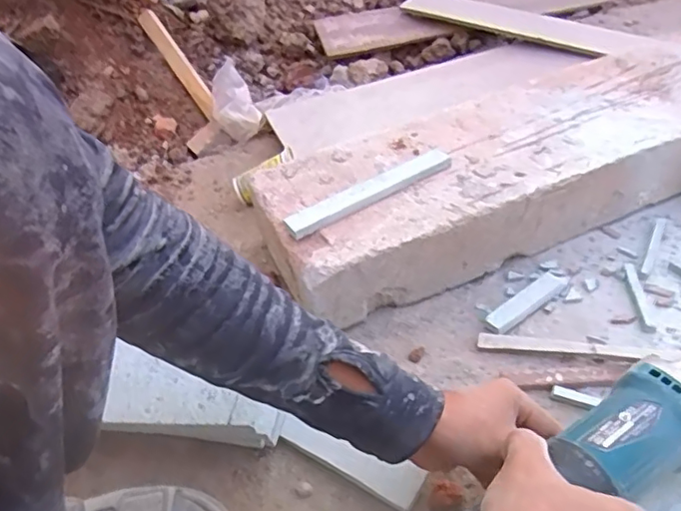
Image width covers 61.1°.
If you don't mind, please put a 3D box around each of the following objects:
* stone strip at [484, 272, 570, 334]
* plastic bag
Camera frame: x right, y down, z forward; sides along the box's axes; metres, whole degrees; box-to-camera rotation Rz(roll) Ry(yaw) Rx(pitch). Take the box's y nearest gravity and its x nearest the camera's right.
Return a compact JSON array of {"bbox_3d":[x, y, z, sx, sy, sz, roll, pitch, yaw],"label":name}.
[{"bbox_3d":[0.197,0.047,0.609,0.116,0.011,0.027,-31,49,-25],"label":"stone strip"},{"bbox_3d":[-0.178,-0.254,0.940,0.069,0.030,0.140,-16,71,-11],"label":"plastic bag"}]

